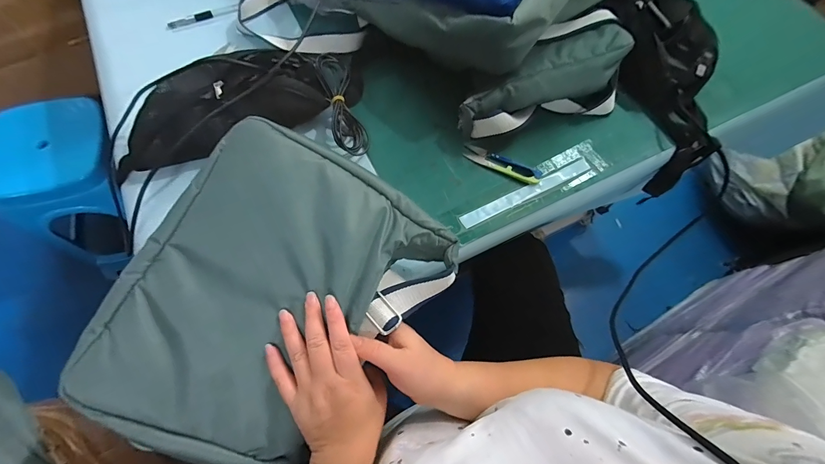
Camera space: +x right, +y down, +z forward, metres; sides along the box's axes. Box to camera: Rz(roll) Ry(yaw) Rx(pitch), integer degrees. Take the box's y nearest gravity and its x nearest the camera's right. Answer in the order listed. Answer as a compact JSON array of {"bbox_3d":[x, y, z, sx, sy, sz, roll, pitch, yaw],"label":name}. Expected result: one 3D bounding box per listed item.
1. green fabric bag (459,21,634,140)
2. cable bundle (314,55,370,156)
[{"bbox_3d":[0.197,-0.217,0.522,0.263,0.079,0.104,-17,69,-9],"label":"green fabric bag"},{"bbox_3d":[-0.106,-0.190,0.515,0.049,0.033,0.159,-18,86,-10],"label":"cable bundle"}]

